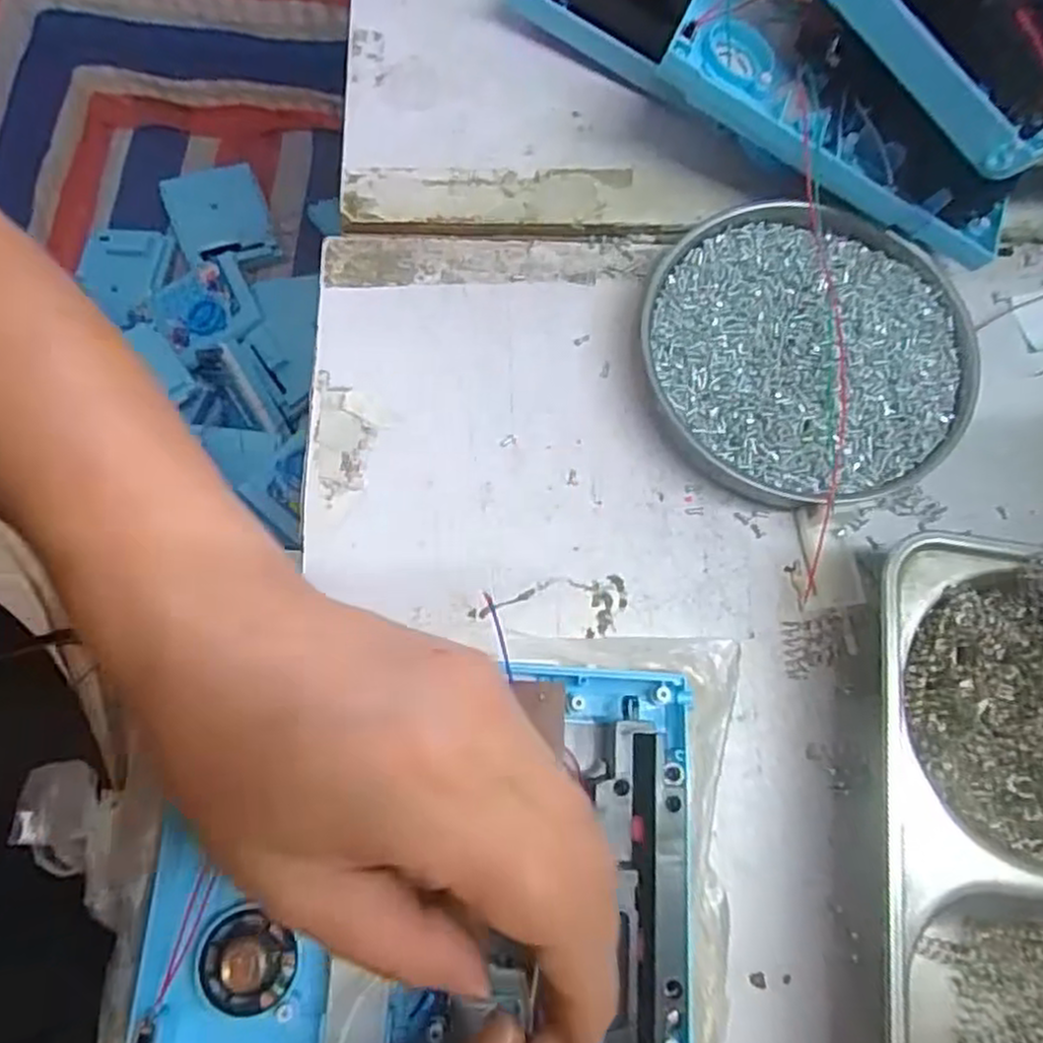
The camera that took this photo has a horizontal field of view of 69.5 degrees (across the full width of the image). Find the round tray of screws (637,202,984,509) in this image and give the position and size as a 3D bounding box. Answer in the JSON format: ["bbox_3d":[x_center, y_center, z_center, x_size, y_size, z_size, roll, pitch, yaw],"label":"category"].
[{"bbox_3d":[0.121,-0.072,0.321,0.132,0.018,0.129,1,73,-2],"label":"round tray of screws"}]

